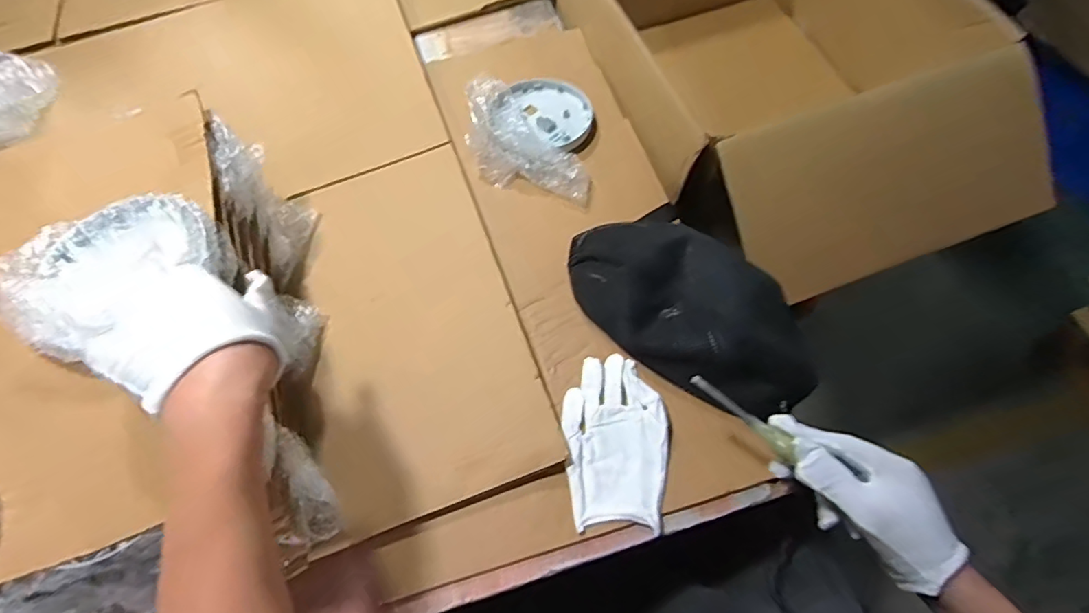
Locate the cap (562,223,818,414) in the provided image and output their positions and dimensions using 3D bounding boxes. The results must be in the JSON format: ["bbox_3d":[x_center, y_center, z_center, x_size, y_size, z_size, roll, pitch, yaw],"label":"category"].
[{"bbox_3d":[0.148,-0.004,0.558,0.273,0.074,0.140,38,70,20],"label":"cap"}]

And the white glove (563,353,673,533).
[{"bbox_3d":[0.069,0.126,0.529,0.095,0.019,0.162,-5,62,0],"label":"white glove"}]

